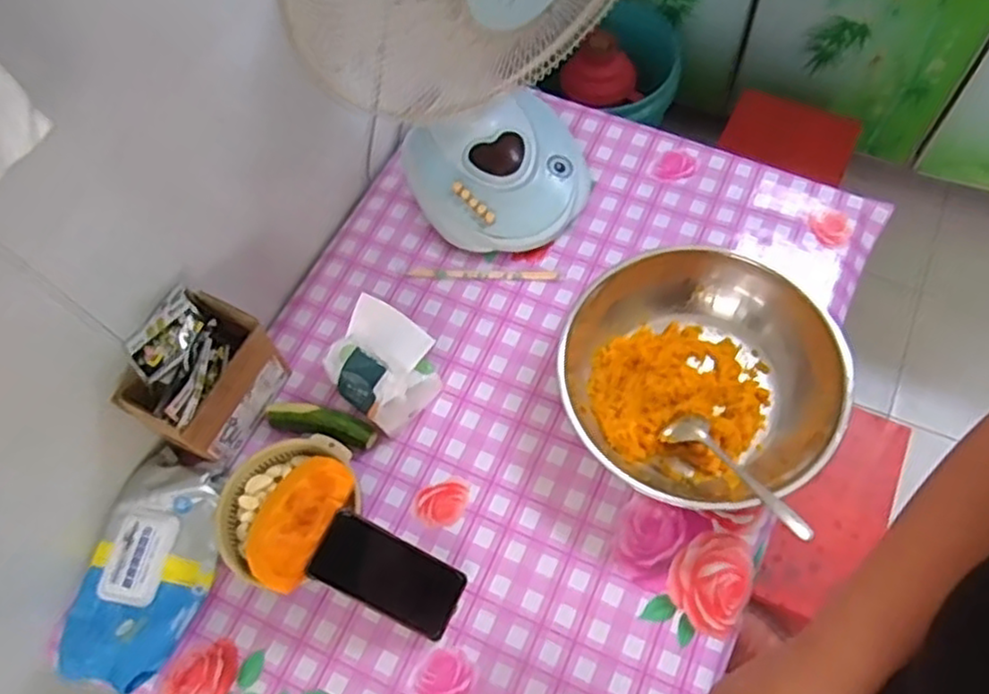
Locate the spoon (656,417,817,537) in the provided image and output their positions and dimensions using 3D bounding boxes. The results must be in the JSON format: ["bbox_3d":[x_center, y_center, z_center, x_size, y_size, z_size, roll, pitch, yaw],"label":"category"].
[{"bbox_3d":[0.254,0.131,0.751,0.050,0.027,0.198,-32,42,-12],"label":"spoon"}]

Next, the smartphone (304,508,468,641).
[{"bbox_3d":[-0.108,0.236,0.739,0.161,0.012,0.074,33,66,-14],"label":"smartphone"}]

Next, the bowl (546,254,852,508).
[{"bbox_3d":[0.227,0.036,0.815,0.296,0.087,0.299,-2,62,3],"label":"bowl"}]

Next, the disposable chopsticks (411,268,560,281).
[{"bbox_3d":[-0.016,-0.096,0.947,0.195,0.009,0.015,1,62,4],"label":"disposable chopsticks"}]

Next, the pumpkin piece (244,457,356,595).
[{"bbox_3d":[-0.209,0.177,0.737,0.088,0.047,0.135,19,67,14],"label":"pumpkin piece"}]

